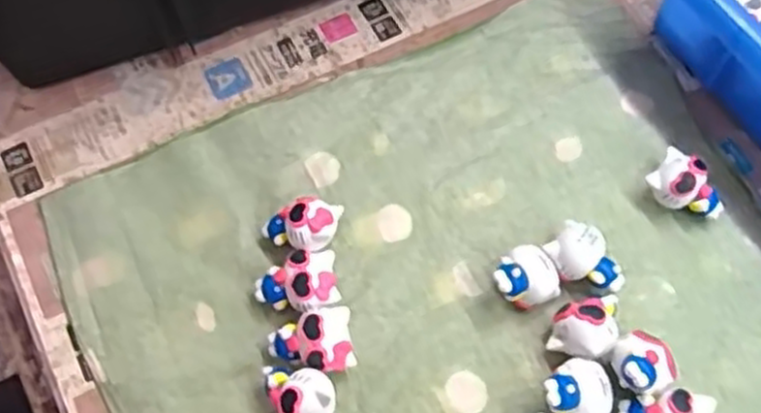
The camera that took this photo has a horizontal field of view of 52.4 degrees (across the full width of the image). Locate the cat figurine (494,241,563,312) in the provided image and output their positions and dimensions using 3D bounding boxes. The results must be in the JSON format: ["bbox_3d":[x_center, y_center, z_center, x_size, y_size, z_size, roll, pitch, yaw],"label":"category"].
[{"bbox_3d":[0.060,0.031,0.329,0.027,0.023,0.025,-19,66,-8],"label":"cat figurine"}]

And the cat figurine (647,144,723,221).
[{"bbox_3d":[0.138,-0.007,0.350,0.034,0.021,0.023,41,71,17],"label":"cat figurine"}]

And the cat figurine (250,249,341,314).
[{"bbox_3d":[-0.036,0.034,0.328,0.035,0.021,0.028,-11,65,-5],"label":"cat figurine"}]

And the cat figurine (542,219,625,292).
[{"bbox_3d":[0.086,0.025,0.334,0.024,0.020,0.033,-27,68,-12],"label":"cat figurine"}]

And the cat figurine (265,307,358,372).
[{"bbox_3d":[-0.028,0.057,0.317,0.034,0.023,0.023,-11,65,-5],"label":"cat figurine"}]

